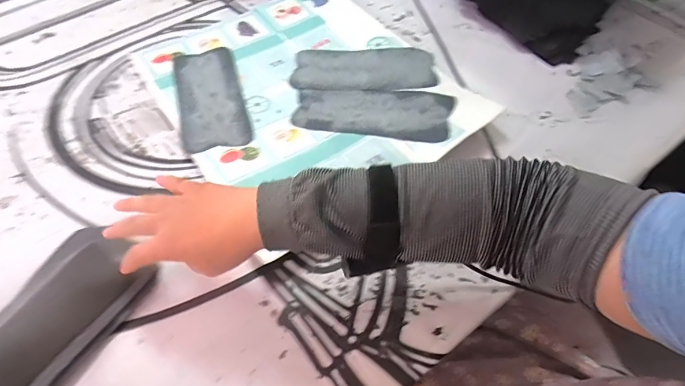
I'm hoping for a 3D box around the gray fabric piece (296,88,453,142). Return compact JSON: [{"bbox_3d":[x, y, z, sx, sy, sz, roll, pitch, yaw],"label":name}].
[{"bbox_3d":[0.044,-0.122,0.556,0.226,0.013,0.094,10,62,12],"label":"gray fabric piece"}]

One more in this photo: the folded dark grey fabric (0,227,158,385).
[{"bbox_3d":[-0.295,0.134,0.373,0.112,0.020,0.200,19,57,12],"label":"folded dark grey fabric"}]

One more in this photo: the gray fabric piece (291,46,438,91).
[{"bbox_3d":[0.033,-0.211,0.616,0.225,0.018,0.114,1,56,0],"label":"gray fabric piece"}]

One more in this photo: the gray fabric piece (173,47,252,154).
[{"bbox_3d":[-0.205,-0.153,0.580,0.094,0.006,0.233,-16,57,-11],"label":"gray fabric piece"}]

